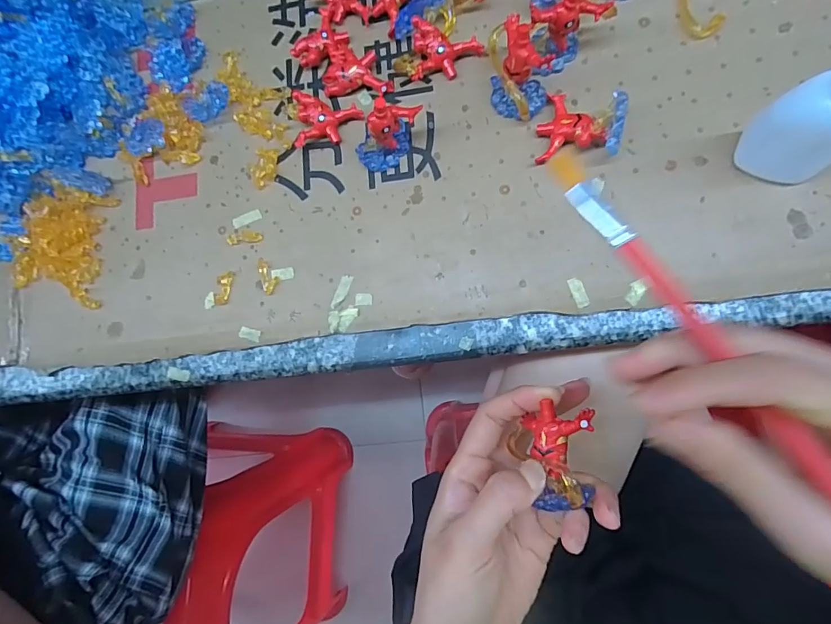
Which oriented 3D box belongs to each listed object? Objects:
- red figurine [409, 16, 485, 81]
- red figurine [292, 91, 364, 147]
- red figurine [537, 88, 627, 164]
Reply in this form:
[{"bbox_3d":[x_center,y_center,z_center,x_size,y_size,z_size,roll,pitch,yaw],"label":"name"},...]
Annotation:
[{"bbox_3d":[0.022,-0.174,0.297,0.047,0.015,0.038,1,83,10],"label":"red figurine"},{"bbox_3d":[-0.060,-0.132,0.306,0.046,0.014,0.036,-1,83,9],"label":"red figurine"},{"bbox_3d":[0.100,-0.115,0.270,0.045,0.031,0.042,7,84,10],"label":"red figurine"}]

